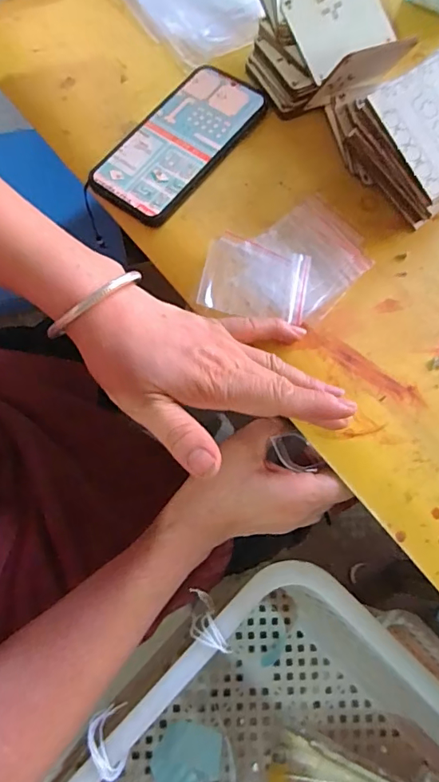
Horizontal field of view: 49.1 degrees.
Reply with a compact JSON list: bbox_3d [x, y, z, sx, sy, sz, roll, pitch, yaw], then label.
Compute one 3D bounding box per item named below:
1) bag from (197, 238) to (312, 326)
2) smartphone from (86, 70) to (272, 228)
[{"bbox_3d":[0.027,-0.086,0.370,0.079,0.010,0.059,11,73,2],"label":"bag"},{"bbox_3d":[-0.033,-0.214,0.411,0.075,0.014,0.162,37,76,10],"label":"smartphone"}]

